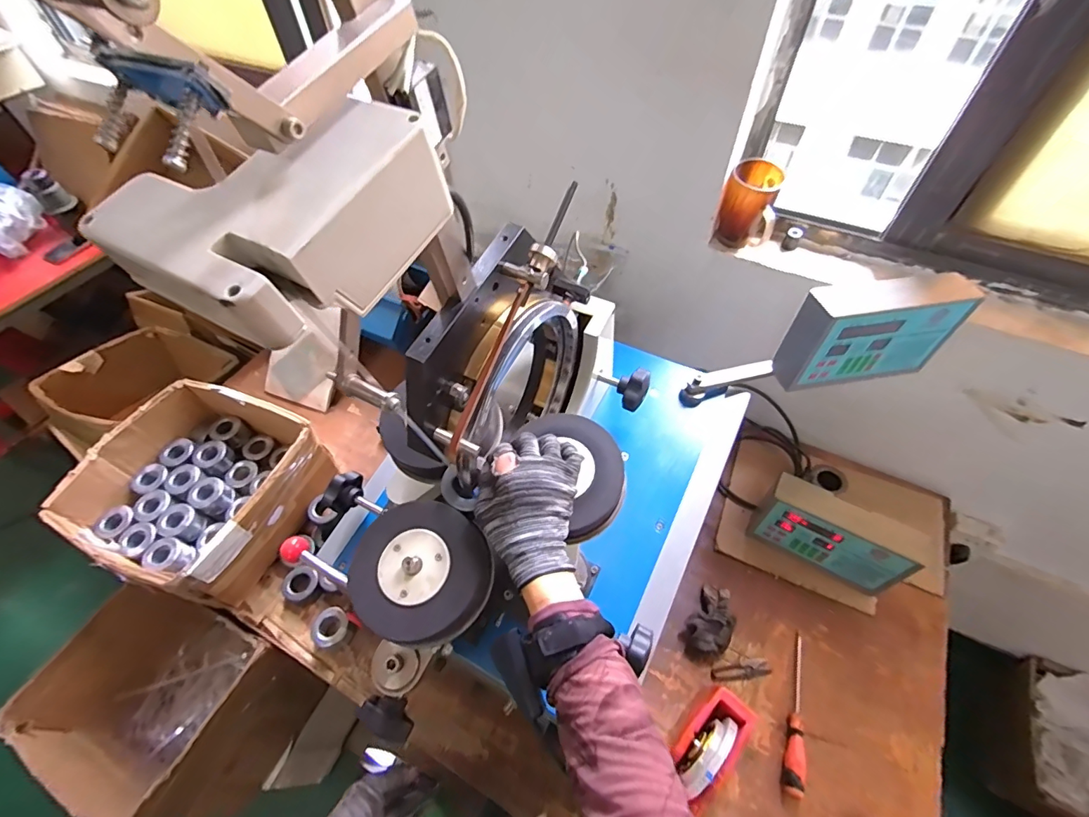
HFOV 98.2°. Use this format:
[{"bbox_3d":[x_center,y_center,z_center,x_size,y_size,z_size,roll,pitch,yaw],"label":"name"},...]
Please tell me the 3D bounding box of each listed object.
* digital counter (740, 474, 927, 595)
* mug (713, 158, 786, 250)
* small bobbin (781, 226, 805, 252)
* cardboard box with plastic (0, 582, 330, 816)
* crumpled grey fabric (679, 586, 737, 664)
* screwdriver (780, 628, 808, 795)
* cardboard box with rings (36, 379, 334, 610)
[{"bbox_3d":[0.489,0.218,0.813,0.227,0.162,0.065,25,59,18],"label":"digital counter"},{"bbox_3d":[0.332,-0.320,0.767,0.086,0.121,0.082,21,57,16],"label":"mug"},{"bbox_3d":[0.417,-0.285,0.793,0.024,0.031,0.026,25,59,18],"label":"small bobbin"},{"bbox_3d":[-0.670,0.524,0.860,0.300,0.262,0.284,16,56,13],"label":"cardboard box with plastic"},{"bbox_3d":[0.279,0.358,0.784,0.073,0.056,0.119,30,60,21],"label":"crumpled grey fabric"},{"bbox_3d":[0.391,0.459,0.718,0.026,0.028,0.220,19,57,15],"label":"screwdriver"},{"bbox_3d":[-0.626,0.148,0.885,0.339,0.170,0.340,21,57,16],"label":"cardboard box with rings"}]

